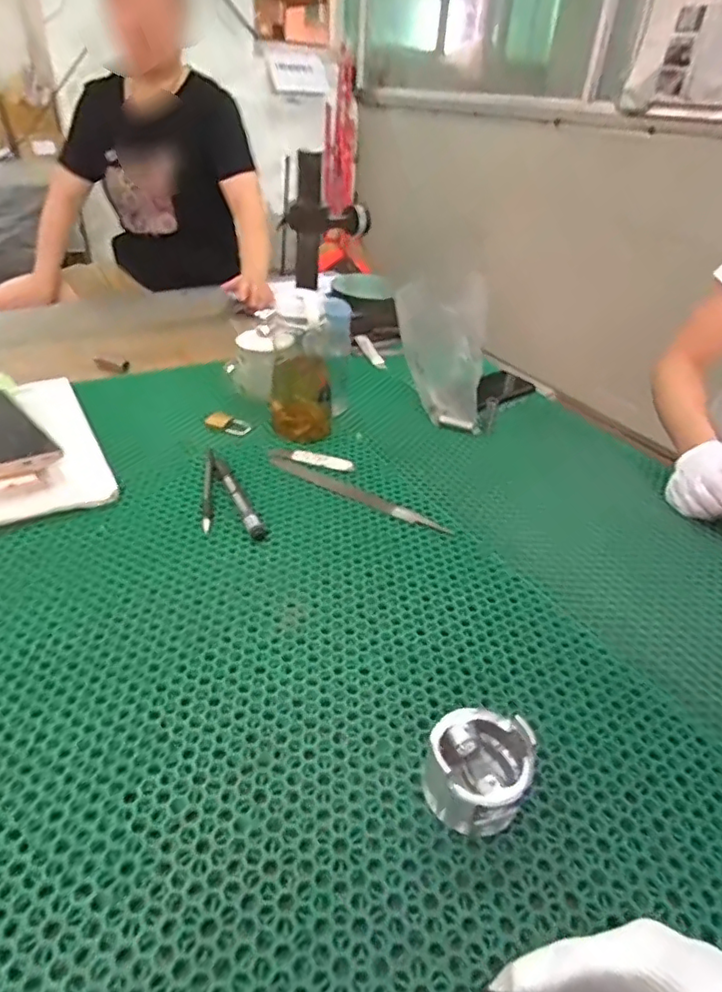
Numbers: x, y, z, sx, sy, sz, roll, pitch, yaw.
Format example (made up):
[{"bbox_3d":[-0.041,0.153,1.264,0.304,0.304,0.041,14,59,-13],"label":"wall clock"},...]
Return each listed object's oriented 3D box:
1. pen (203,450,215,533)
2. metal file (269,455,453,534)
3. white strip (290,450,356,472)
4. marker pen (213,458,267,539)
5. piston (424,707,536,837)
[{"bbox_3d":[-0.170,-0.013,0.650,0.011,0.018,0.145,-2,36,-11],"label":"pen"},{"bbox_3d":[-0.010,-0.005,0.663,0.240,0.005,0.022,23,38,25],"label":"metal file"},{"bbox_3d":[-0.047,-0.043,0.714,0.078,0.010,0.015,10,36,6],"label":"white strip"},{"bbox_3d":[-0.133,0.000,0.626,0.019,0.016,0.135,-14,39,-26],"label":"marker pen"},{"bbox_3d":[0.075,0.178,0.375,0.061,0.051,0.063,8,34,5],"label":"piston"}]

